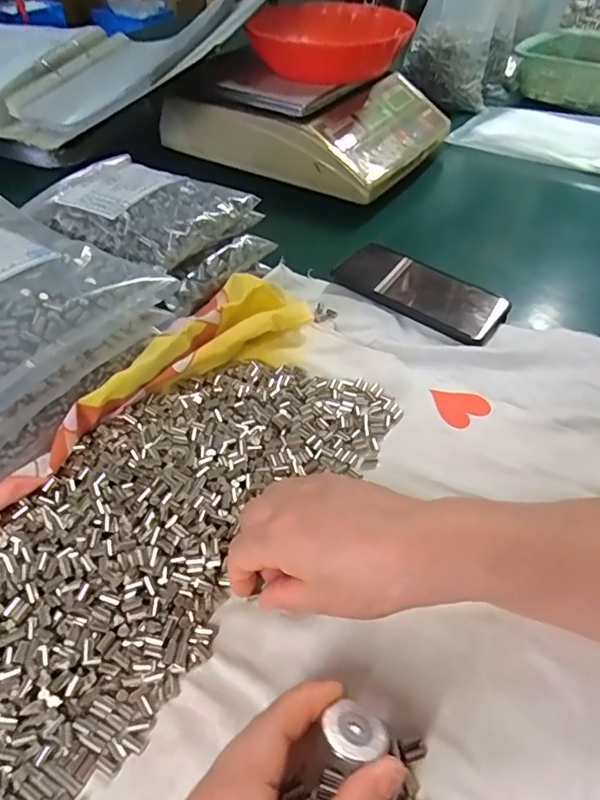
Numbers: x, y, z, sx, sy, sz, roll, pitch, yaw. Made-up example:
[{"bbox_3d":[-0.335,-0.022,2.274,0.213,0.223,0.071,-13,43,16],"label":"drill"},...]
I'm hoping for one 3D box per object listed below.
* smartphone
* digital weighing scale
[{"bbox_3d":[0.113,-0.110,0.517,0.169,0.012,0.073,32,54,25],"label":"smartphone"},{"bbox_3d":[0.020,-0.402,0.740,0.320,0.085,0.266,24,51,20],"label":"digital weighing scale"}]

